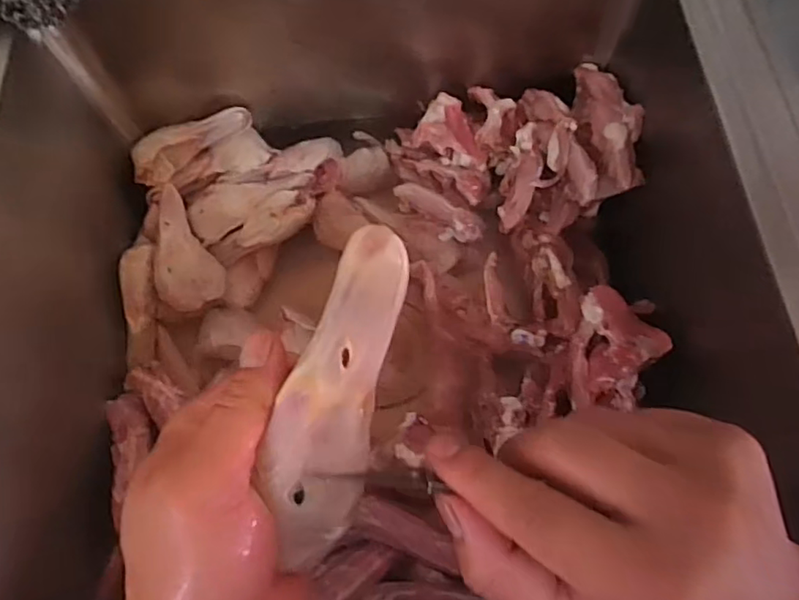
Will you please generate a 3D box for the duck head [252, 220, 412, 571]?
[{"bbox_3d":[-0.026,0.038,0.214,0.034,0.028,0.128,15,96,8],"label":"duck head"}]

